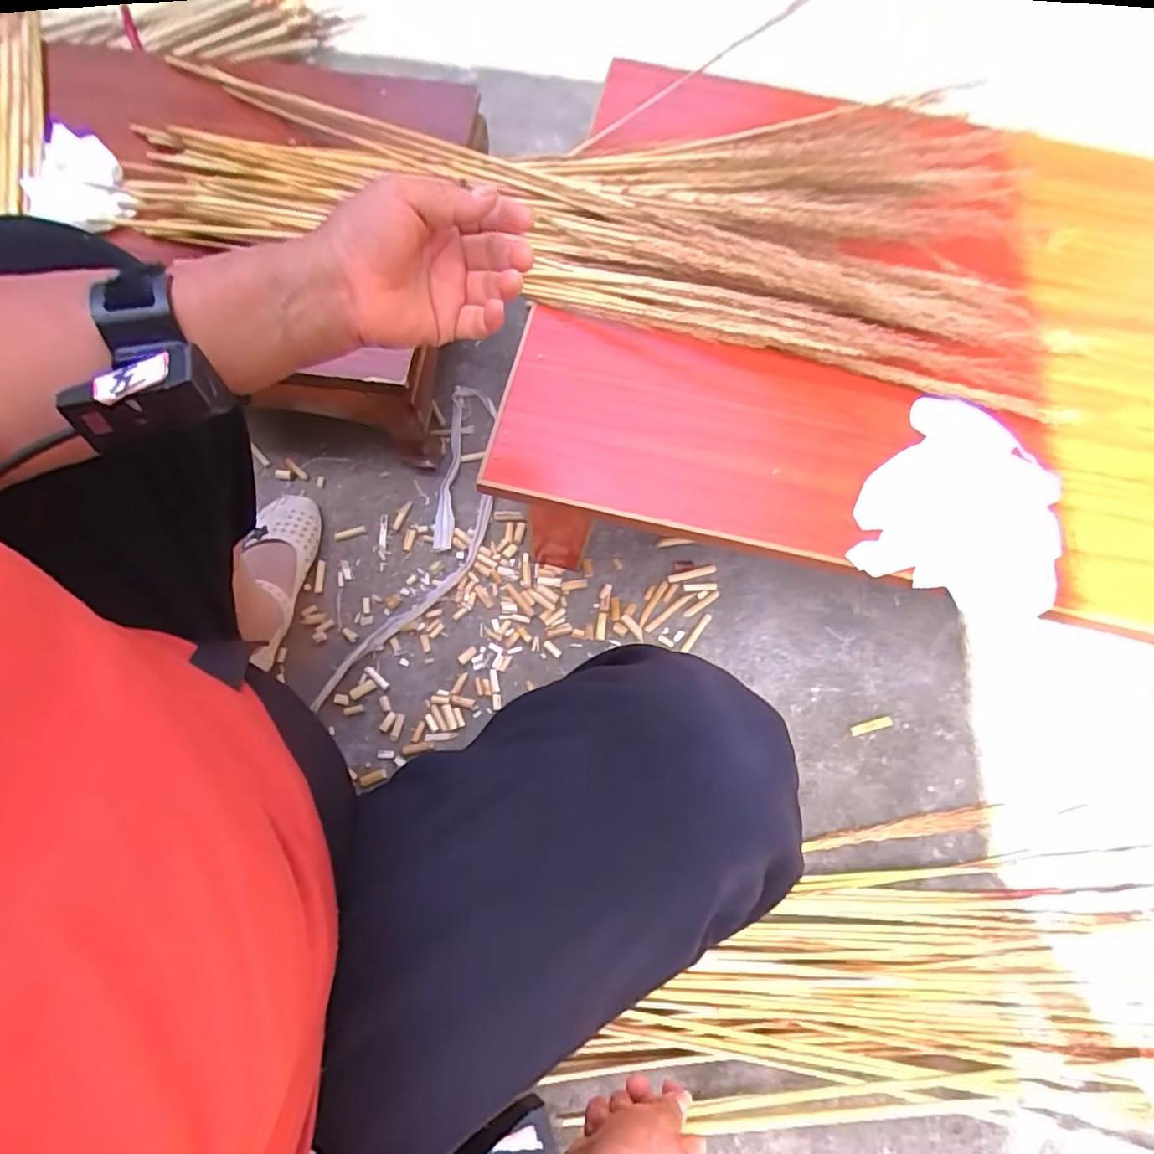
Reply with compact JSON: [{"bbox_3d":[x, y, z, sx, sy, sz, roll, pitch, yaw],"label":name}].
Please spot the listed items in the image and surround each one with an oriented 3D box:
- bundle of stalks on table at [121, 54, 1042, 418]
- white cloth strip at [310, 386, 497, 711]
[{"bbox_3d":[-0.029,-0.374,0.586,0.919,0.090,0.273,17,71,11],"label":"bundle of stalks on table"},{"bbox_3d":[-0.180,-0.042,0.729,0.110,0.023,0.445,18,71,4],"label":"white cloth strip"}]

